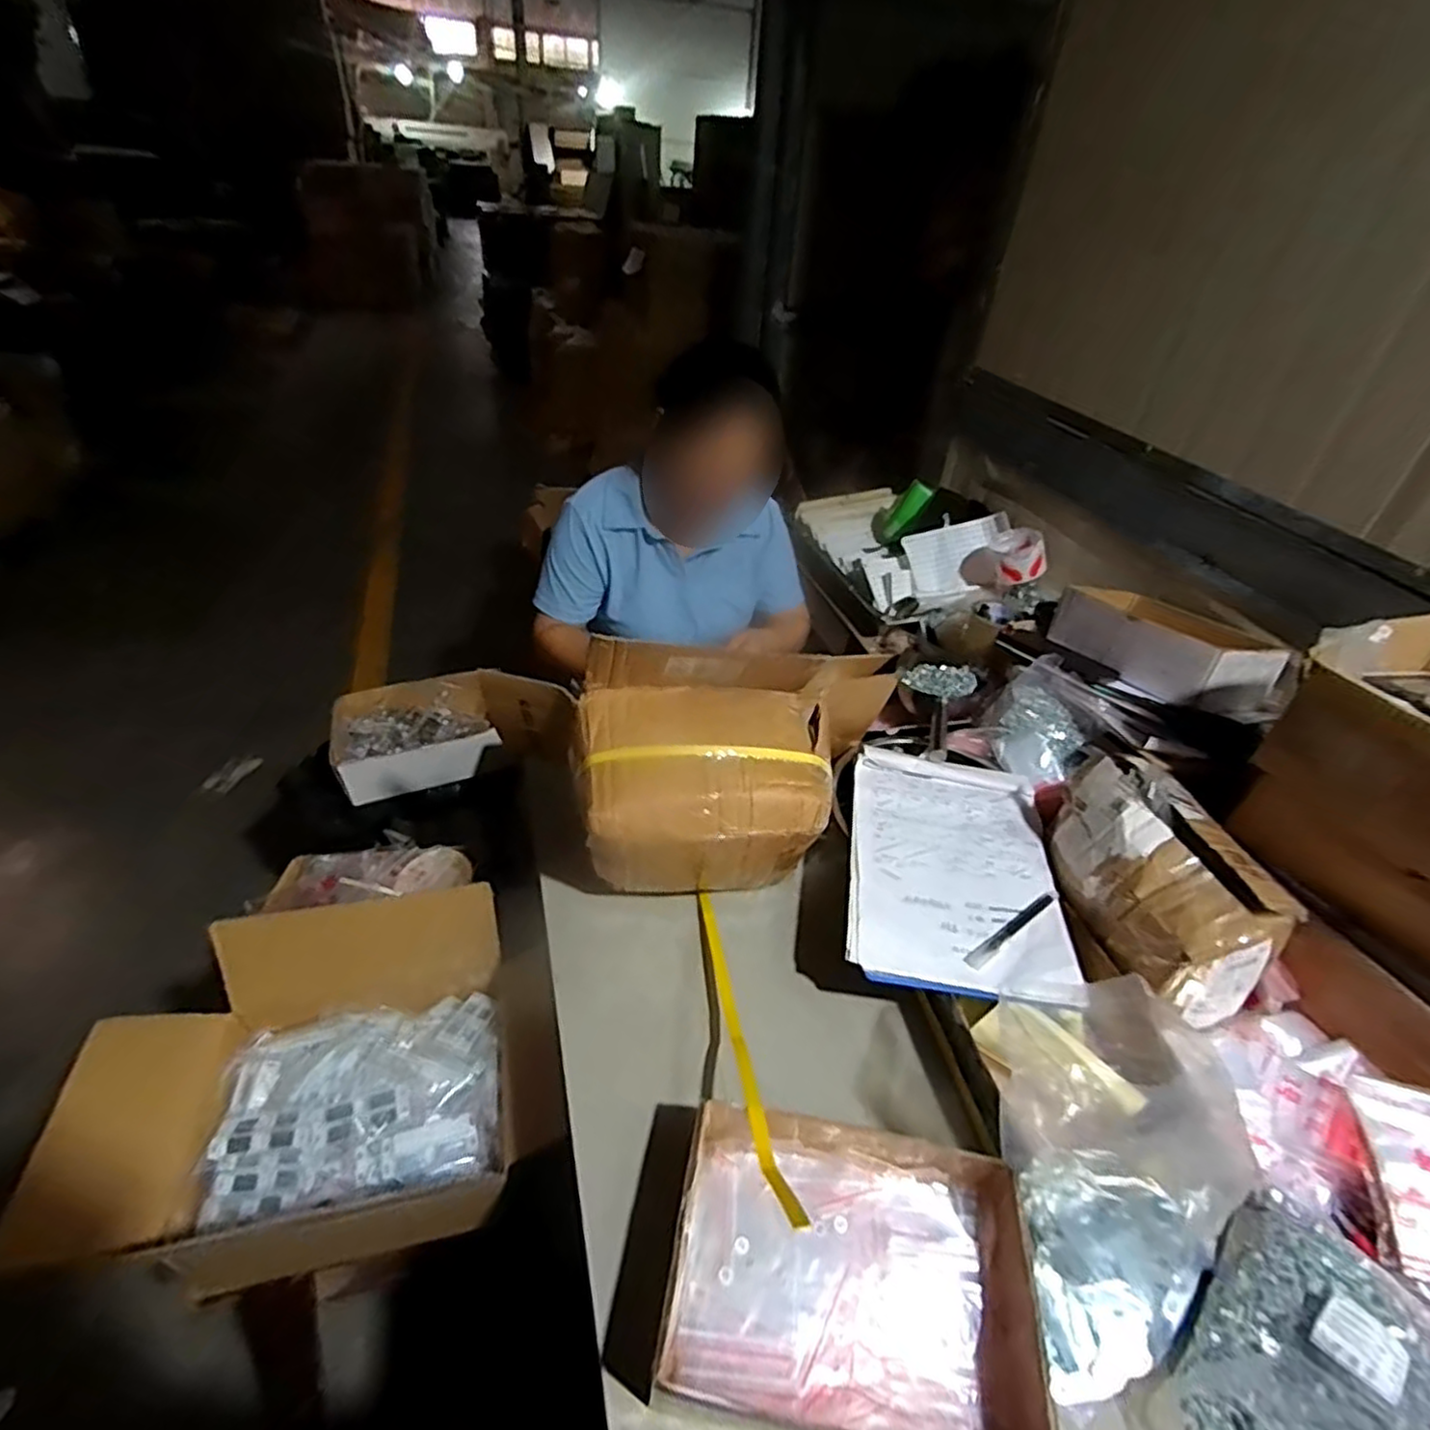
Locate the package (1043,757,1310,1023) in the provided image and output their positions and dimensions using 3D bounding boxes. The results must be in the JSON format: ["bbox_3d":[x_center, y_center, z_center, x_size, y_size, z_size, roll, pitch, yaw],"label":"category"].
[{"bbox_3d":[0.453,0.164,0.716,0.152,0.146,0.227,-5,39,-13],"label":"package"}]

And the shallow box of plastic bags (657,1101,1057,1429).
[{"bbox_3d":[0.096,0.405,0.512,0.249,0.062,0.189,9,38,4],"label":"shallow box of plastic bags"}]

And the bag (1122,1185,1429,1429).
[{"bbox_3d":[0.411,0.452,0.478,0.234,0.069,0.143,-21,45,-29],"label":"bag"}]

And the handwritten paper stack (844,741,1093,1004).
[{"bbox_3d":[0.256,0.157,0.757,0.213,0.016,0.307,9,38,5],"label":"handwritten paper stack"}]

